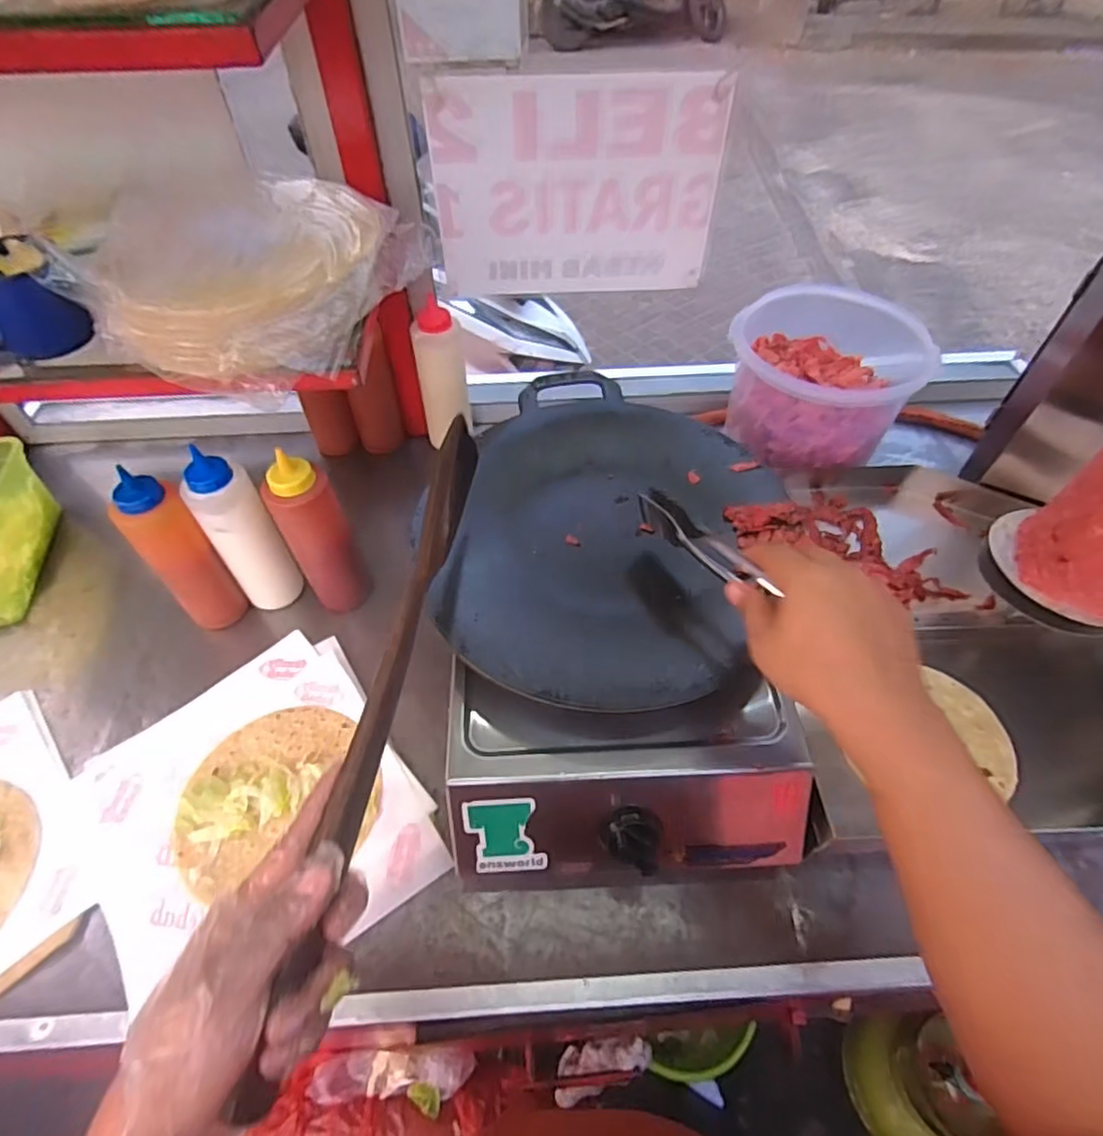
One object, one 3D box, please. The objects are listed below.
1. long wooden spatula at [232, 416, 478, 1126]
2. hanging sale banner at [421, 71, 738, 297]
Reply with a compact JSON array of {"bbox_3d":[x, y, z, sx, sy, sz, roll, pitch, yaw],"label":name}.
[{"bbox_3d":[-0.103,0.068,0.406,0.015,0.047,0.431,7,56,6],"label":"long wooden spatula"},{"bbox_3d":[0.026,-0.393,0.669,0.291,0.209,0.007,-1,52,-1],"label":"hanging sale banner"}]

